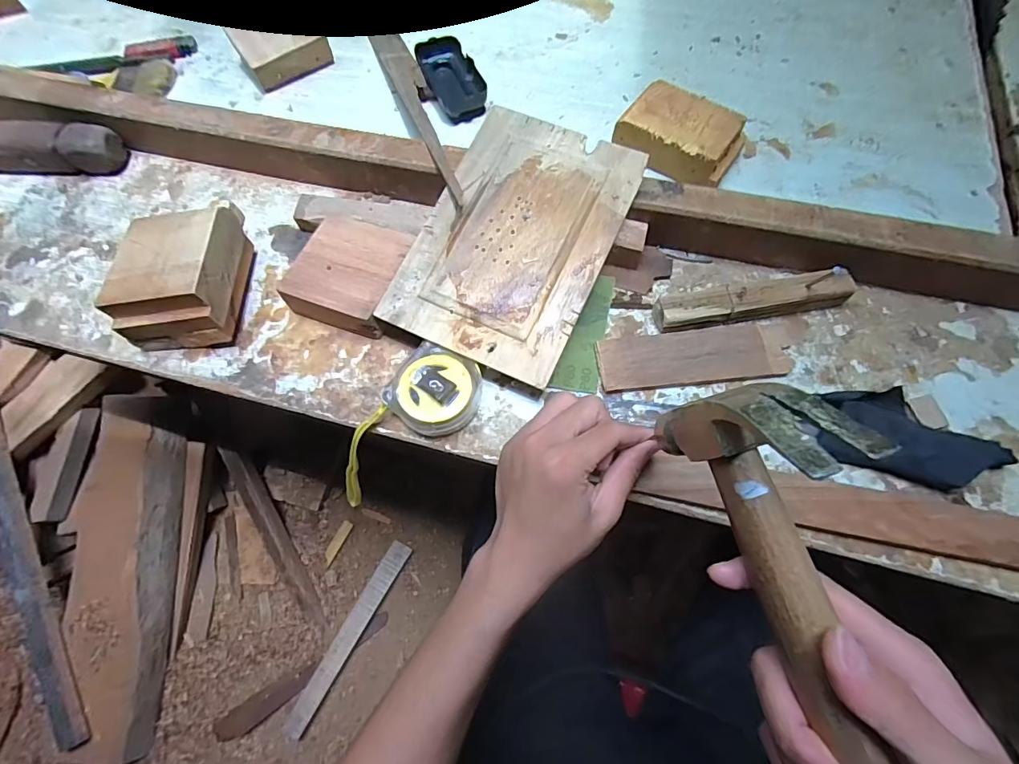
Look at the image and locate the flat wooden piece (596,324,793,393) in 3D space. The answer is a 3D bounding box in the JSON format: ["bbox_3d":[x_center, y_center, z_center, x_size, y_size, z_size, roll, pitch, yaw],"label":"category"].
[{"bbox_3d":[0.148,-0.020,0.384,0.147,0.010,0.045,-6,65,0],"label":"flat wooden piece"}]

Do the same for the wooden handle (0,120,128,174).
[{"bbox_3d":[-0.491,-0.247,0.495,0.163,0.041,0.031,3,65,4],"label":"wooden handle"}]

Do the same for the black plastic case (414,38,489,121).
[{"bbox_3d":[-0.070,-0.337,0.530,0.067,0.025,0.118,-20,66,-7],"label":"black plastic case"}]

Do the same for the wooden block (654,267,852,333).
[{"bbox_3d":[0.203,-0.066,0.393,0.161,0.026,0.029,-9,65,-2],"label":"wooden block"}]

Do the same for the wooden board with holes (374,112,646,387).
[{"bbox_3d":[0.006,-0.122,0.389,0.150,0.010,0.220,24,79,11],"label":"wooden board with holes"}]

